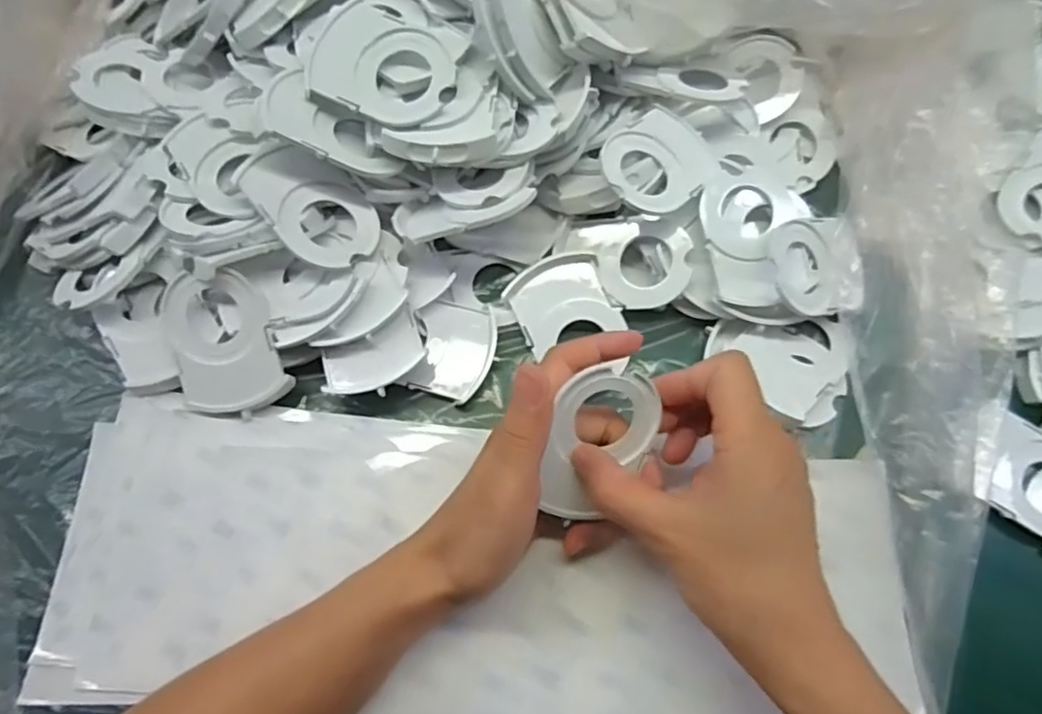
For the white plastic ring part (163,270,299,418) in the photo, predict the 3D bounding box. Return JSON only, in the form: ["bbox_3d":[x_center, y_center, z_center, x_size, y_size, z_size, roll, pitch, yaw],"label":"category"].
[{"bbox_3d":[-0.161,-0.007,0.330,0.058,0.013,0.076,-10,94,4],"label":"white plastic ring part"}]

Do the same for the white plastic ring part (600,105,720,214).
[{"bbox_3d":[0.079,-0.110,0.344,0.055,0.008,0.072,47,65,2],"label":"white plastic ring part"}]

